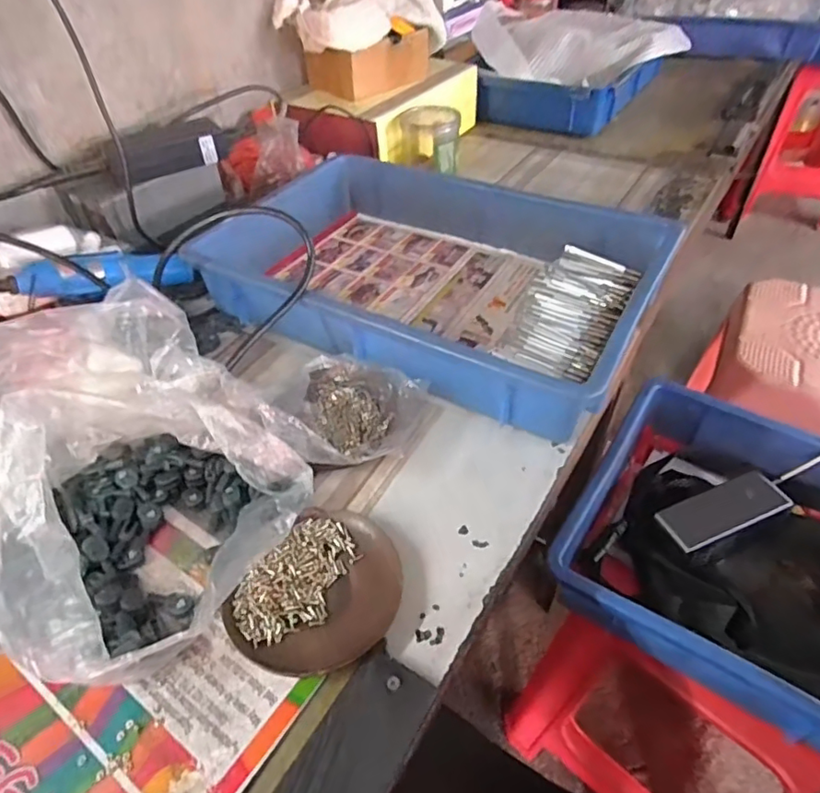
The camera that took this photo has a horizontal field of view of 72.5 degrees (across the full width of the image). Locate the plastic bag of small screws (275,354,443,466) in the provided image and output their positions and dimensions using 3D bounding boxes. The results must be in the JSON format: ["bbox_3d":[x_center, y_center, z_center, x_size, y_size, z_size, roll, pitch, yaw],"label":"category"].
[{"bbox_3d":[-0.050,0.014,0.486,0.122,0.038,0.106,19,49,21],"label":"plastic bag of small screws"}]

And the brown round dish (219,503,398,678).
[{"bbox_3d":[-0.057,0.130,0.373,0.096,0.017,0.110,23,51,24],"label":"brown round dish"}]

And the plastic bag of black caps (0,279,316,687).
[{"bbox_3d":[-0.228,0.053,0.392,0.250,0.107,0.290,-33,52,-27],"label":"plastic bag of black caps"}]

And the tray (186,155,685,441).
[{"bbox_3d":[0.009,-0.142,0.607,0.440,0.078,0.301,19,49,22],"label":"tray"}]

